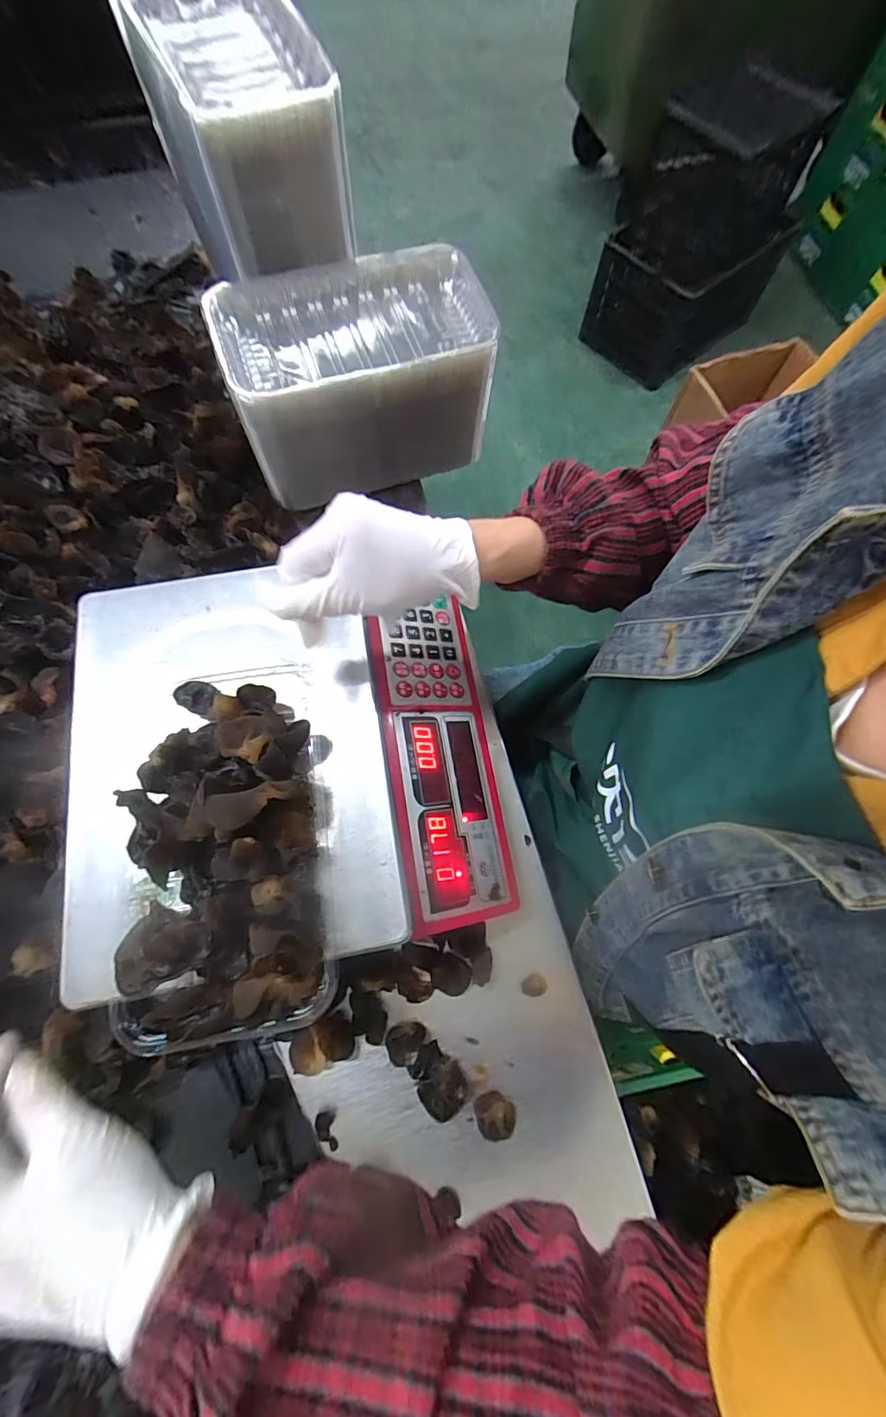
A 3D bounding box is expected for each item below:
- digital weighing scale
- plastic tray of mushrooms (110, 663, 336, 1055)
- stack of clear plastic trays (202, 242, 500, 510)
[{"bbox_3d":[-0.111,0.033,0.379,0.314,0.089,0.304,-8,71,-3],"label":"digital weighing scale"},{"bbox_3d":[-0.139,0.080,0.308,0.121,0.047,0.225,-6,71,-2],"label":"plastic tray of mushrooms"},{"bbox_3d":[-0.078,-0.322,0.476,0.237,0.130,0.141,-21,73,-7],"label":"stack of clear plastic trays"}]

